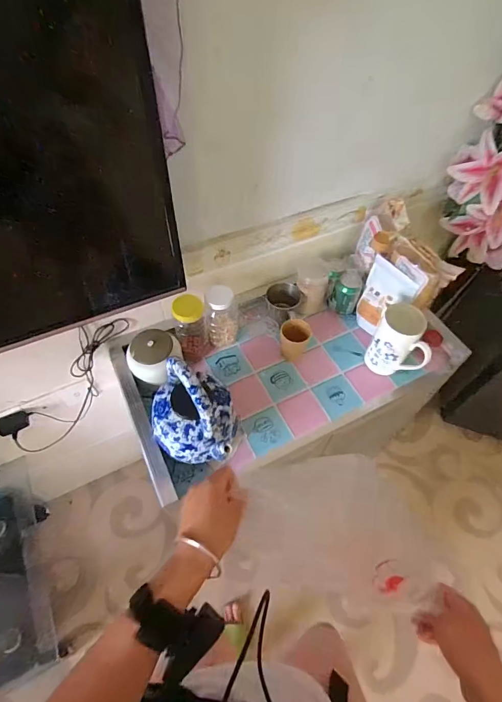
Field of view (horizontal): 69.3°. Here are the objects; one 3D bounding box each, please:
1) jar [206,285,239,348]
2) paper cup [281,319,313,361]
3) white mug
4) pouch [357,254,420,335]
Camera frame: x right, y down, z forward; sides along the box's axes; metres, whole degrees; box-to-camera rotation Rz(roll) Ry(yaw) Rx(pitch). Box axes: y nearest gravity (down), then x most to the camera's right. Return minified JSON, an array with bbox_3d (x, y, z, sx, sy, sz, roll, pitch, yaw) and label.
[{"bbox_3d":[-0.068,-0.087,0.889,0.078,0.158,0.069,-4,56,-5],"label":"jar"},{"bbox_3d":[0.107,-0.027,0.896,0.071,0.093,0.066,1,56,-2],"label":"paper cup"},{"bbox_3d":[0.346,-0.018,0.848,0.122,0.162,0.099,18,57,10],"label":"white mug"},{"bbox_3d":[0.326,-0.130,0.934,0.066,0.178,0.139,-24,60,-17],"label":"pouch"}]

